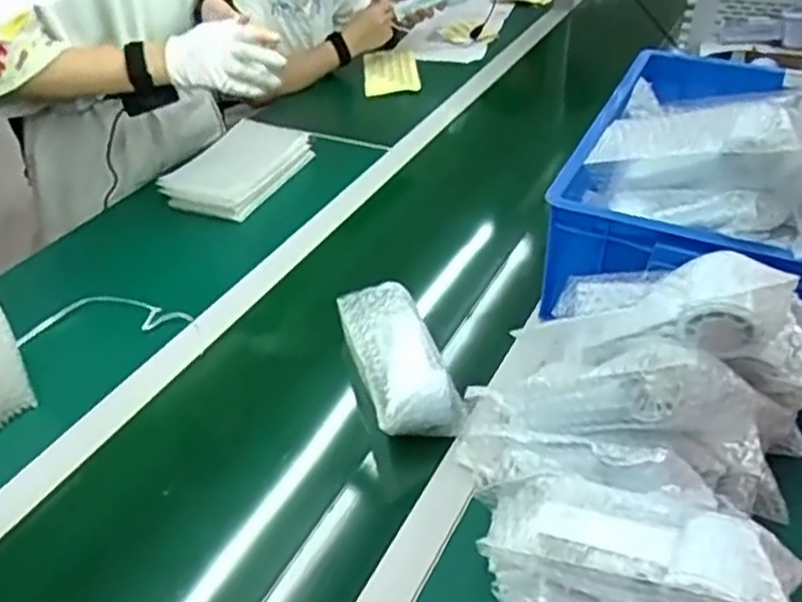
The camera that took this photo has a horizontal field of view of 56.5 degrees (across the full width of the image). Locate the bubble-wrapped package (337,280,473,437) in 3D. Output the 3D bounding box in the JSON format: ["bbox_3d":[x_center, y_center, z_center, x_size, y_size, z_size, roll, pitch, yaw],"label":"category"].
[{"bbox_3d":[-0.007,0.053,0.767,0.087,0.046,0.205,-11,39,-13],"label":"bubble-wrapped package"}]

